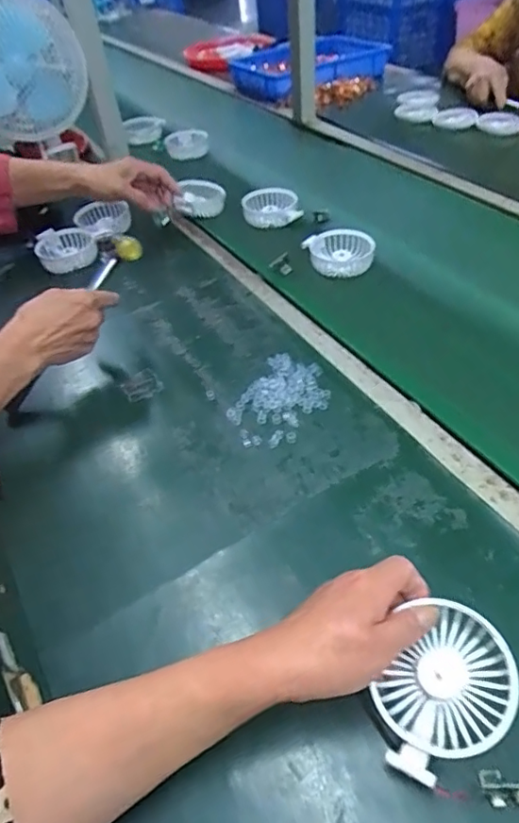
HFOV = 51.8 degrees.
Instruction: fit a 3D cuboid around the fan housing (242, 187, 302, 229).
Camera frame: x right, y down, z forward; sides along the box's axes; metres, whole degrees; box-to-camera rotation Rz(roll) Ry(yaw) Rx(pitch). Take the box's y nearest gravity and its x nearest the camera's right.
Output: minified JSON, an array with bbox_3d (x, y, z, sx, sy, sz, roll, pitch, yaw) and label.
[{"bbox_3d":[0.023,-0.344,0.897,0.095,0.033,0.080,3,47,9],"label":"fan housing"}]

